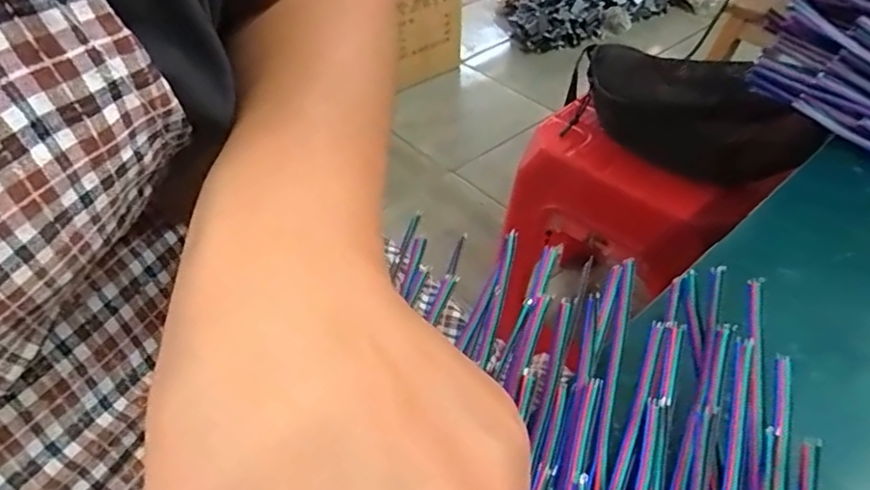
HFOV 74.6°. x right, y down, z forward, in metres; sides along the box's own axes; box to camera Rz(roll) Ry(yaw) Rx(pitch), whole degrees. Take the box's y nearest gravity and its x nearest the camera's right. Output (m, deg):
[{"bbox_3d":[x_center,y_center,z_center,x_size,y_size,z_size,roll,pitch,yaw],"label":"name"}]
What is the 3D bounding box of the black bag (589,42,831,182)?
[{"bbox_3d":[0.272,-0.148,0.656,0.073,0.128,0.296,-29,52,-24],"label":"black bag"}]

